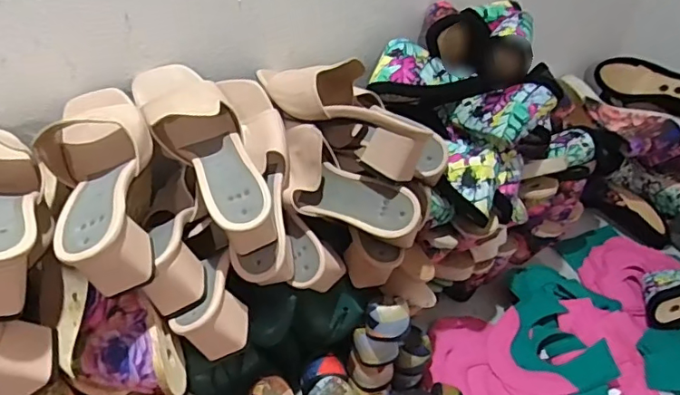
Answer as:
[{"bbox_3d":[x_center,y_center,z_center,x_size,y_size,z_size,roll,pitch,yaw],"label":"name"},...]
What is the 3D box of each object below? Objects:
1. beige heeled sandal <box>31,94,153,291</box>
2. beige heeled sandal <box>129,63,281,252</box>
[{"bbox_3d":[-0.215,-0.025,0.488,0.095,0.076,0.234,-13,41,-23],"label":"beige heeled sandal"},{"bbox_3d":[-0.135,-0.055,0.546,0.082,0.087,0.235,-20,61,-30],"label":"beige heeled sandal"}]

